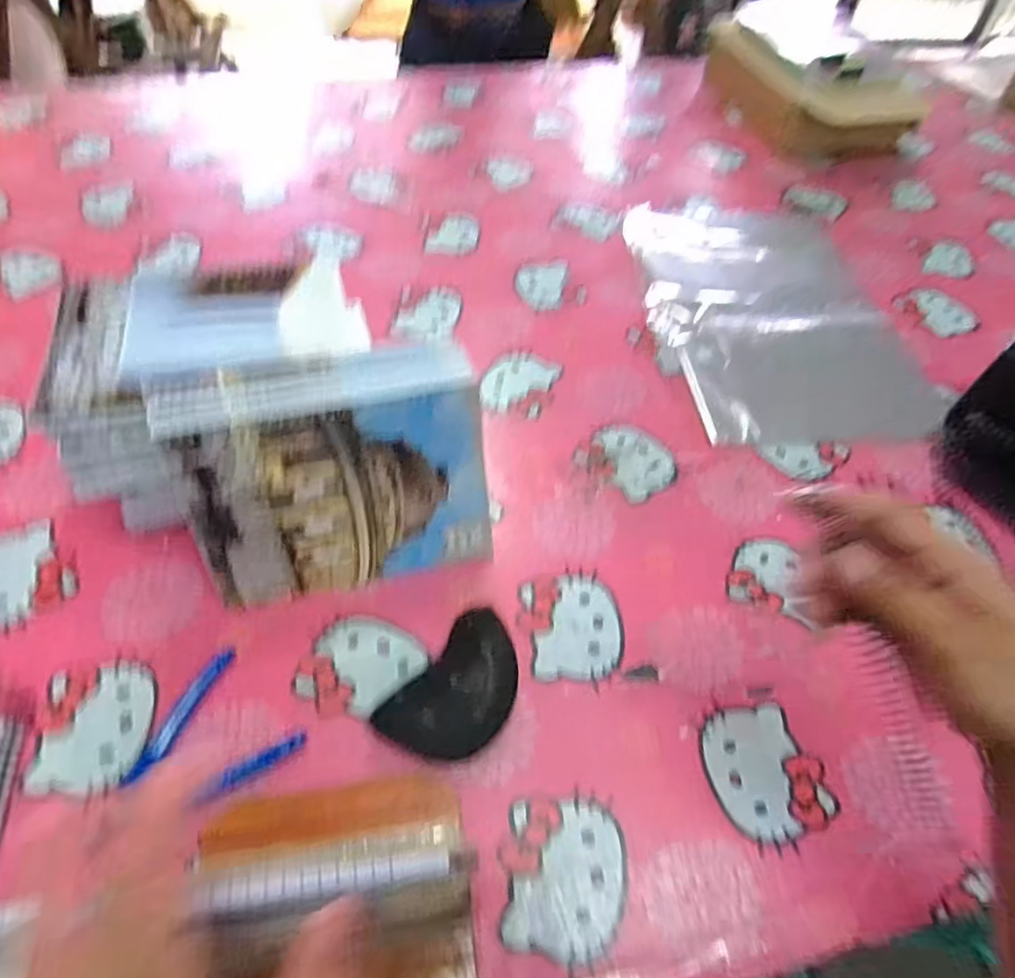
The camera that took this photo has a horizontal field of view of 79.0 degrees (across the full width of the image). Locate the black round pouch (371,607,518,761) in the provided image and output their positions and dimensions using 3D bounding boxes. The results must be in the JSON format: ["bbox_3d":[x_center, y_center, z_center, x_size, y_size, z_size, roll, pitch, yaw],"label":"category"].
[{"bbox_3d":[-0.029,0.132,0.402,0.062,0.030,0.098,34,59,21],"label":"black round pouch"}]

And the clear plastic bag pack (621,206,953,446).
[{"bbox_3d":[0.276,-0.208,0.676,0.261,0.025,0.386,-7,54,-9],"label":"clear plastic bag pack"}]

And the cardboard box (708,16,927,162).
[{"bbox_3d":[0.464,-0.624,0.965,0.201,0.083,0.360,-14,55,-13],"label":"cardboard box"}]

